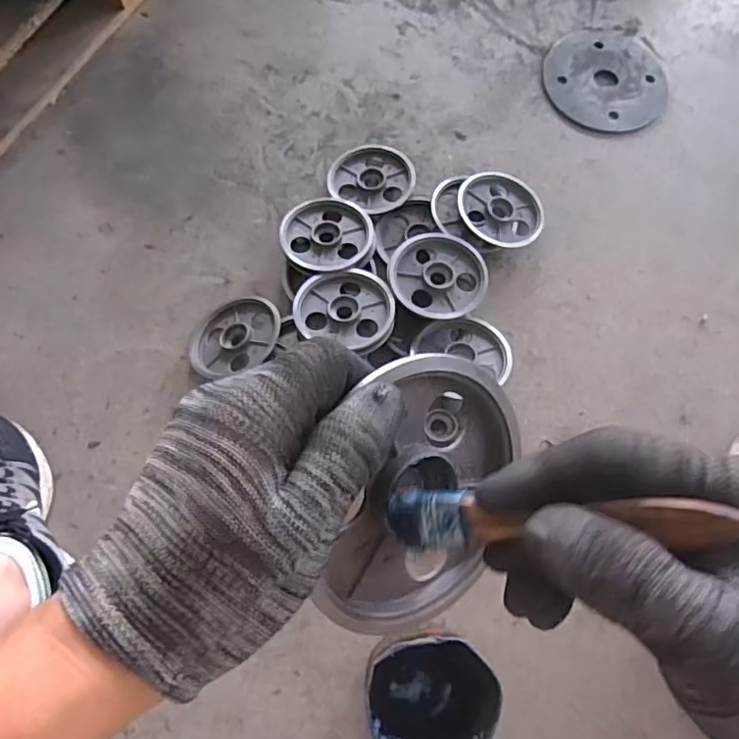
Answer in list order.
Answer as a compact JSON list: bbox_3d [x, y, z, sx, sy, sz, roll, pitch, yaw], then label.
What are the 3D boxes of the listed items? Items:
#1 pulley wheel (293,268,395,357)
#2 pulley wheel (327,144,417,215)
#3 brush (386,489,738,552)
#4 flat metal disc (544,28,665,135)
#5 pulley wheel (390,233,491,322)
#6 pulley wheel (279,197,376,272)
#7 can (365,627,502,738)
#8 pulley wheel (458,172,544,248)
[{"bbox_3d":[-0.028,-0.081,0.722,0.126,0.034,0.112,22,73,6],"label":"pulley wheel"},{"bbox_3d":[0.006,-0.280,0.837,0.121,0.021,0.117,1,71,-2],"label":"pulley wheel"},{"bbox_3d":[0.060,0.053,0.205,0.124,0.010,0.022,-11,66,35],"label":"brush"},{"bbox_3d":[0.375,-0.463,0.917,0.189,0.009,0.204,1,71,-2],"label":"flat metal disc"},{"bbox_3d":[0.089,-0.123,0.749,0.124,0.016,0.120,1,71,-2],"label":"pulley wheel"},{"bbox_3d":[-0.057,-0.182,0.794,0.123,0.041,0.126,-10,72,-6],"label":"pulley wheel"},{"bbox_3d":[0.060,0.335,0.595,0.121,0.101,0.118,1,71,-2],"label":"can"},{"bbox_3d":[0.183,-0.223,0.816,0.115,0.038,0.119,1,71,-2],"label":"pulley wheel"}]

